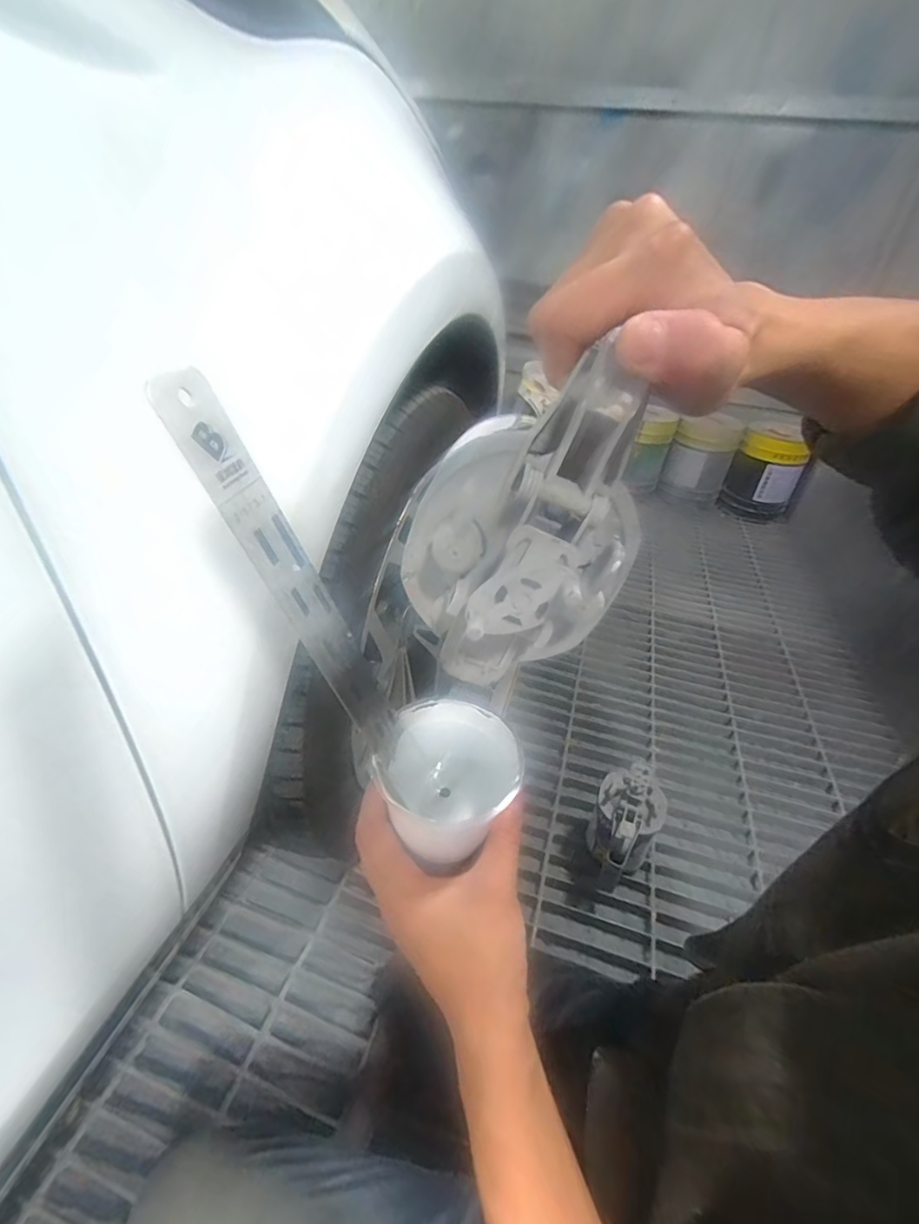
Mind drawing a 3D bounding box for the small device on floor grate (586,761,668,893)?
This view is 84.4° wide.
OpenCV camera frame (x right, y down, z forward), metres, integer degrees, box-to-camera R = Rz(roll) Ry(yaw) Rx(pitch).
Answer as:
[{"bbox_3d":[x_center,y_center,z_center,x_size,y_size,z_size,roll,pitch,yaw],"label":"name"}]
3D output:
[{"bbox_3d":[0.275,0.380,0.872,0.111,0.191,0.151,25,40,25],"label":"small device on floor grate"}]

